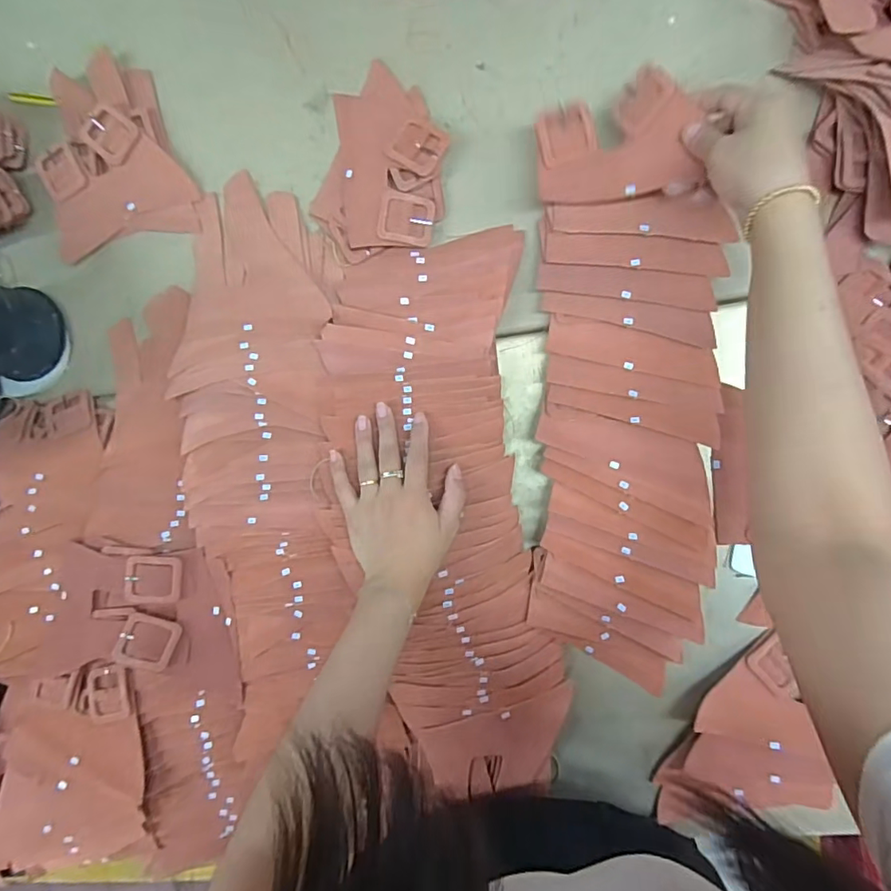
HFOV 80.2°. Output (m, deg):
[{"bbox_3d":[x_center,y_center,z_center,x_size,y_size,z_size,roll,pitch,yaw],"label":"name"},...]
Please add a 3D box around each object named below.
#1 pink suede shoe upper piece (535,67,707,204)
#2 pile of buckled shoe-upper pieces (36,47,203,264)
[{"bbox_3d":[0.141,-0.257,0.446,0.121,0.023,0.093,-2,94,24],"label":"pink suede shoe upper piece"},{"bbox_3d":[-0.344,-0.302,0.546,0.154,0.025,0.180,-10,89,8],"label":"pile of buckled shoe-upper pieces"}]

